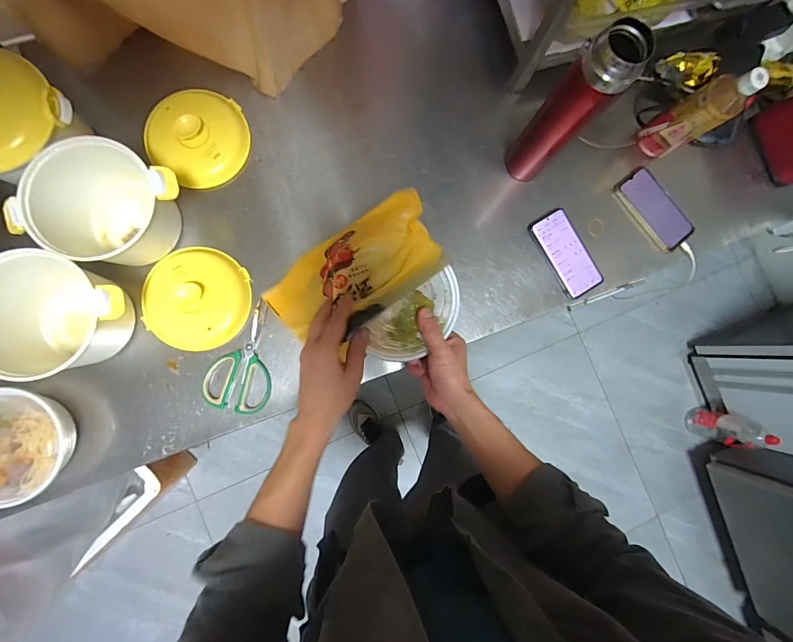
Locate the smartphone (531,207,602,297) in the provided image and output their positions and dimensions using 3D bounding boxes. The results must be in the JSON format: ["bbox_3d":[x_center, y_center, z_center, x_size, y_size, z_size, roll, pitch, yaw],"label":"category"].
[{"bbox_3d":[0.312,-0.124,0.644,0.078,0.011,0.158,-30,89,-5],"label":"smartphone"}]

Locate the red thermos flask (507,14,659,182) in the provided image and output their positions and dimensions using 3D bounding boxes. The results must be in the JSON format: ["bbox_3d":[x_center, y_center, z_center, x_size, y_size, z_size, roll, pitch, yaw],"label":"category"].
[{"bbox_3d":[0.249,-0.302,0.527,0.073,0.260,0.063,40,84,-1],"label":"red thermos flask"}]

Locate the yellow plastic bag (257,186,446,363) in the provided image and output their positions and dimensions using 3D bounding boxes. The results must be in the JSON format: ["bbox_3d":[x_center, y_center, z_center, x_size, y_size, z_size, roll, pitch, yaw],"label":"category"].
[{"bbox_3d":[-0.057,-0.068,0.493,0.247,0.126,0.132,-32,89,-5],"label":"yellow plastic bag"}]

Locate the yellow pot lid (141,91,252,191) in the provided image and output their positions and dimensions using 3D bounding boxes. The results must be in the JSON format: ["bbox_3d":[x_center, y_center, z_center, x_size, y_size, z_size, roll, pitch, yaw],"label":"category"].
[{"bbox_3d":[-0.338,-0.318,0.594,0.159,0.041,0.161,0,86,-4],"label":"yellow pot lid"}]

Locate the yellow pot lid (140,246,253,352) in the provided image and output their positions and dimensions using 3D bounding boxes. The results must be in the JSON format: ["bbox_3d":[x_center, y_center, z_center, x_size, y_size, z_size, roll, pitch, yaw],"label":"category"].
[{"bbox_3d":[-0.329,-0.038,0.570,0.160,0.036,0.161,0,86,-4],"label":"yellow pot lid"}]

